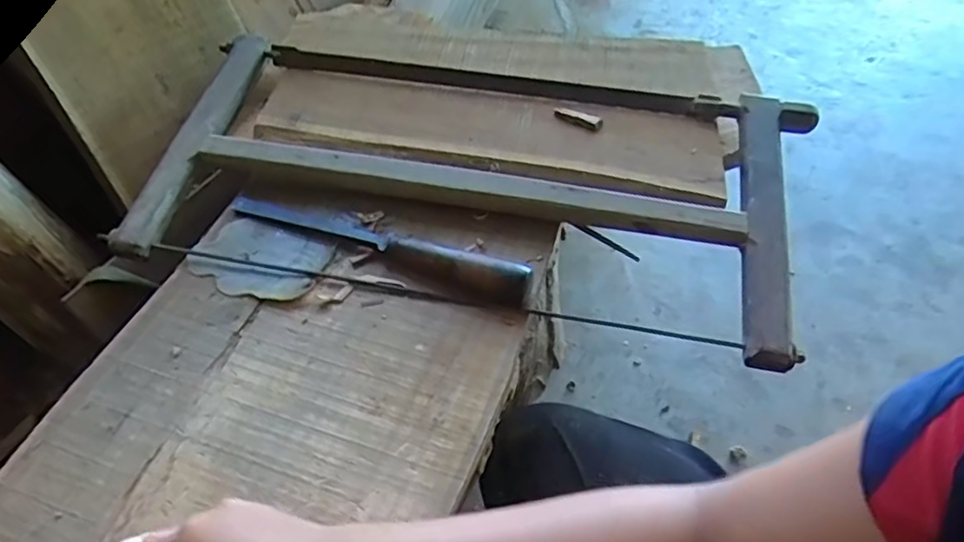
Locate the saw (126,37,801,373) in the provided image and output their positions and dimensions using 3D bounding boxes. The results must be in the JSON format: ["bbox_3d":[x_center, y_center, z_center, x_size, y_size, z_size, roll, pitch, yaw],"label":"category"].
[{"bbox_3d":[0.001,-0.103,0.615,0.626,0.083,0.313,7,51,10],"label":"saw"}]

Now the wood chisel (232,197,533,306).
[{"bbox_3d":[-0.102,-0.025,0.571,0.301,0.031,0.027,16,53,17],"label":"wood chisel"}]

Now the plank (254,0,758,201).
[{"bbox_3d":[0.010,-0.209,0.683,0.505,0.031,0.279,11,52,13],"label":"plank"}]

